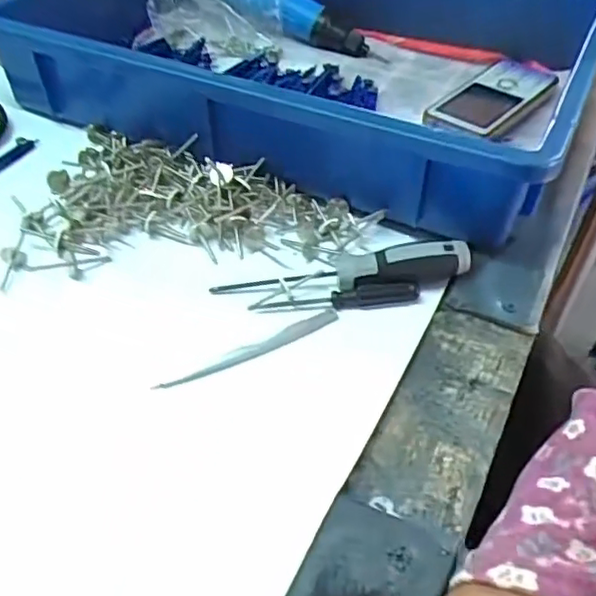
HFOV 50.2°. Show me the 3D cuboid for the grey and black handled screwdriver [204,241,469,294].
[{"bbox_3d":[0.026,-0.018,0.365,0.145,0.026,0.017,-3,44,-7],"label":"grey and black handled screwdriver"}]

